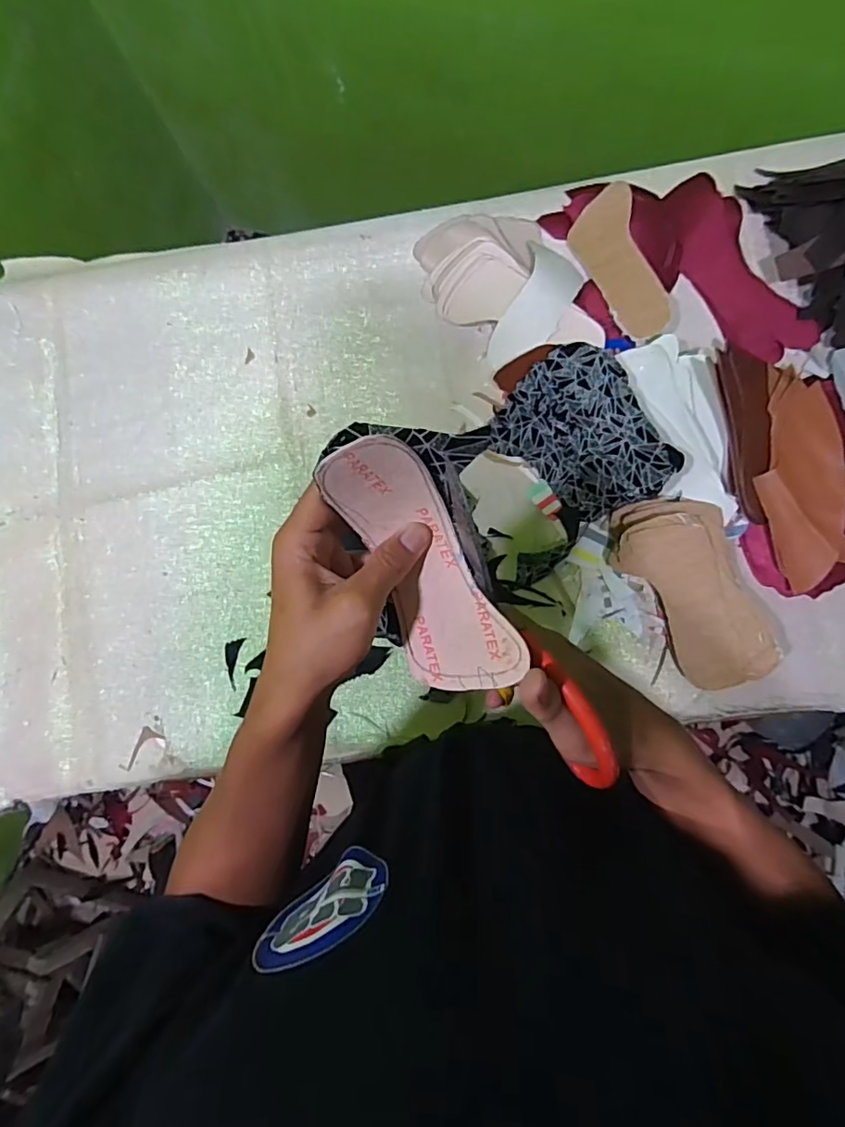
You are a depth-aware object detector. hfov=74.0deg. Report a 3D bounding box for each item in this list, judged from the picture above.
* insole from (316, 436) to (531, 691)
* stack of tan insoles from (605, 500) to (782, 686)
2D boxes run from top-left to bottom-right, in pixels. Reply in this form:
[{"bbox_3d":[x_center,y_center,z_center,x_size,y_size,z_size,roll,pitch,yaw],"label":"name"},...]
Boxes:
[{"bbox_3d":[-0.002,0.002,0.295,0.055,0.052,0.138,-27,102,2],"label":"insole"},{"bbox_3d":[0.264,0.025,0.551,0.099,0.060,0.192,-25,83,1],"label":"stack of tan insoles"}]

